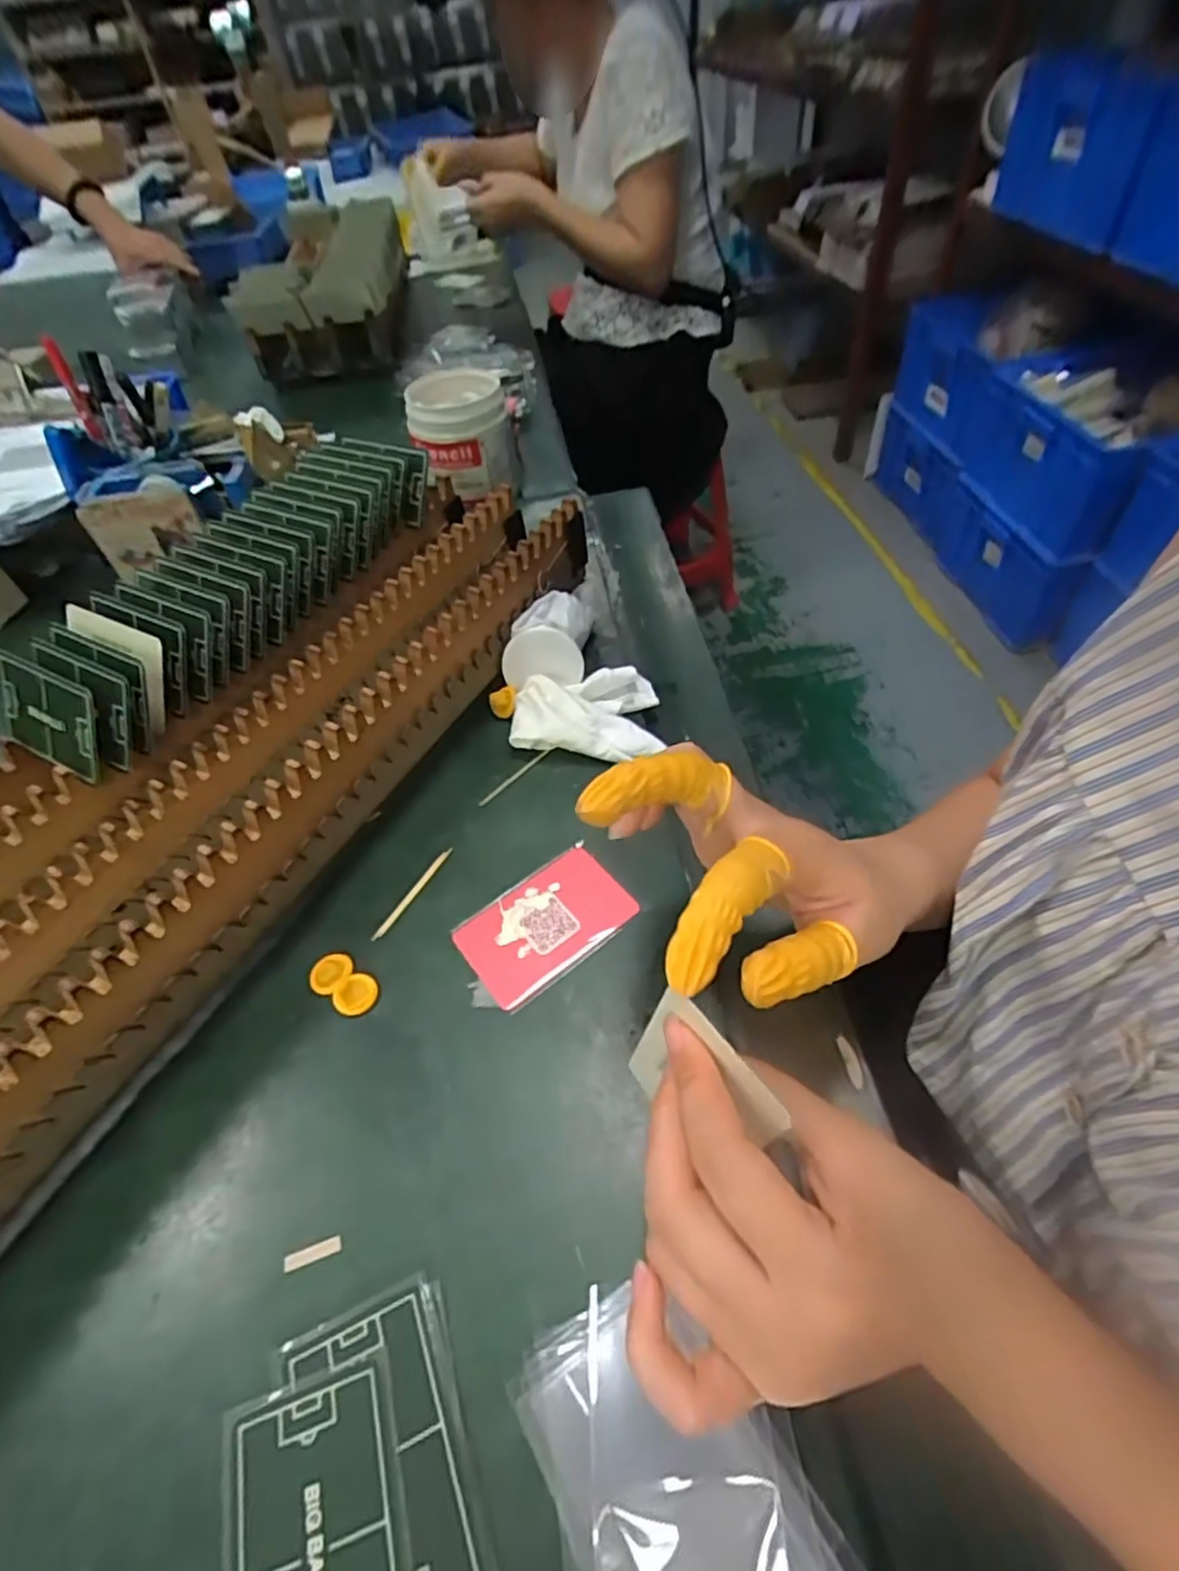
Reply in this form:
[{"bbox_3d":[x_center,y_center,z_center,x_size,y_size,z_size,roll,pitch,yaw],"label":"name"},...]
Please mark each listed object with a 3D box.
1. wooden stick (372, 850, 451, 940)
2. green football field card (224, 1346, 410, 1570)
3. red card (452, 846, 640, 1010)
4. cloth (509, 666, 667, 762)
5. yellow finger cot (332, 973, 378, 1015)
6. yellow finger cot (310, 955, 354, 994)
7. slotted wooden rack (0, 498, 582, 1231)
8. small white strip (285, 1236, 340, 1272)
[{"bbox_3d":[-0.096,0.058,0.378,0.005,0.004,0.064,23,56,21],"label":"wooden stick"},{"bbox_3d":[-0.087,0.243,0.220,0.056,0.004,0.087,-19,51,-9],"label":"green football field card"},{"bbox_3d":[-0.023,0.071,0.361,0.085,0.004,0.054,-33,54,-19],"label":"red card"},{"bbox_3d":[-0.003,-0.048,0.438,0.089,0.033,0.068,-4,50,4],"label":"cloth"},{"bbox_3d":[-0.115,0.103,0.341,0.019,0.005,0.020,-3,50,4],"label":"yellow finger cot"},{"bbox_3d":[-0.131,0.094,0.348,0.021,0.004,0.021,-3,50,4],"label":"yellow finger cot"},{"bbox_3d":[-0.168,0.023,0.362,0.061,0.081,0.566,20,55,22],"label":"slotted wooden rack"},{"bbox_3d":[-0.110,0.186,0.274,0.023,0.004,0.006,-18,52,-10],"label":"small white strip"}]

